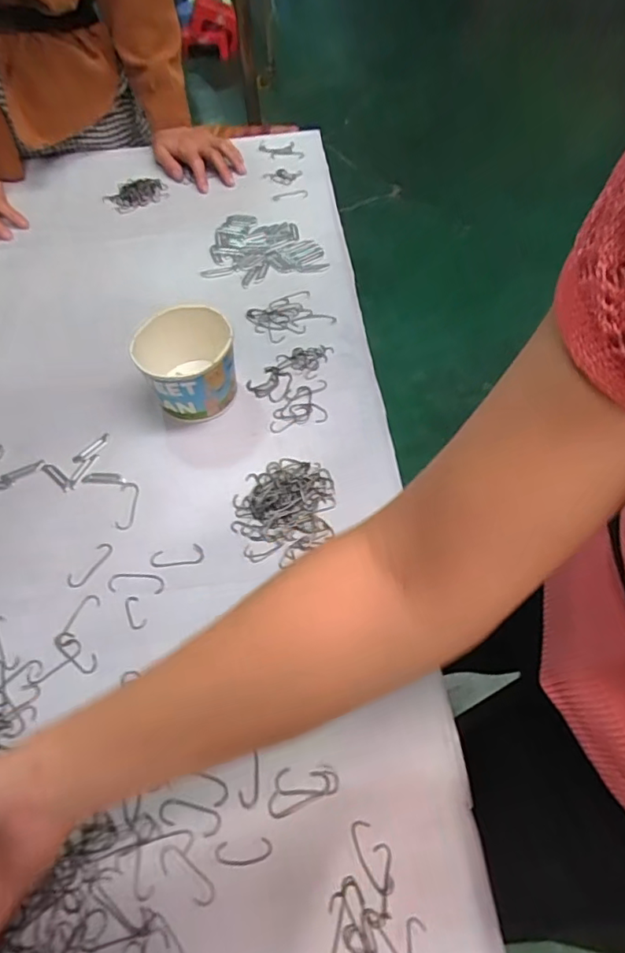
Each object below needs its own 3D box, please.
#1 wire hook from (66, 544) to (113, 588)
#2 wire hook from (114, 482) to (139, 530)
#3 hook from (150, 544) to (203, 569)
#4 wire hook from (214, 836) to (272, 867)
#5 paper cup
[{"bbox_3d":[-0.188,0.074,0.468,0.016,0.004,0.046,30,63,20],"label":"wire hook"},{"bbox_3d":[-0.168,0.026,0.500,0.017,0.004,0.049,-2,57,1],"label":"wire hook"},{"bbox_3d":[-0.114,0.068,0.466,0.045,0.004,0.017,-10,57,-4],"label":"hook"},{"bbox_3d":[-0.044,0.239,0.352,0.036,0.004,0.014,-8,57,-3],"label":"wire hook"},{"bbox_3d":[-0.118,-0.104,0.534,0.087,0.071,0.084,-1,57,2],"label":"paper cup"}]

